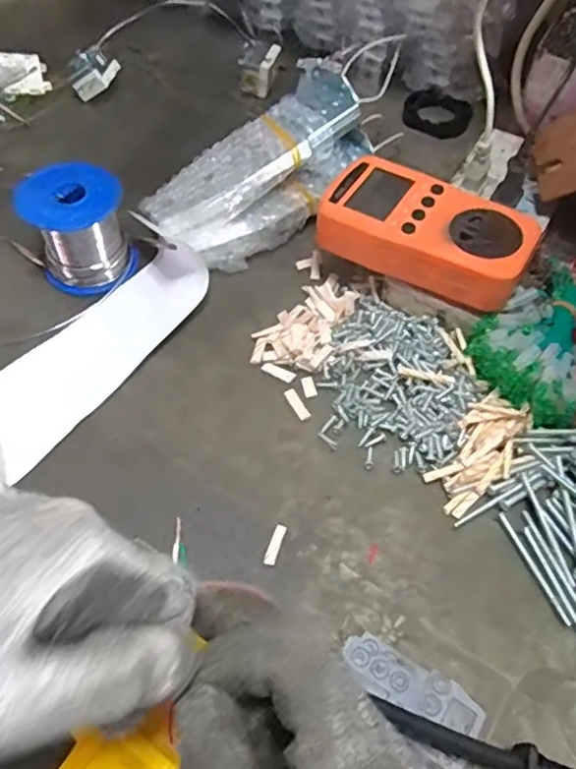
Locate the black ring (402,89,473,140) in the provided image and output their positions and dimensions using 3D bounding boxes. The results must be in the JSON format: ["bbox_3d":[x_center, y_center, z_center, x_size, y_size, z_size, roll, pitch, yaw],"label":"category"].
[{"bbox_3d":[0.135,-0.243,0.531,0.056,0.013,0.056,0,57,-1],"label":"black ring"}]

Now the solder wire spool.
[{"bbox_3d":[-0.138,-0.103,0.397,0.061,0.062,0.056,0,57,-1],"label":"solder wire spool"}]

